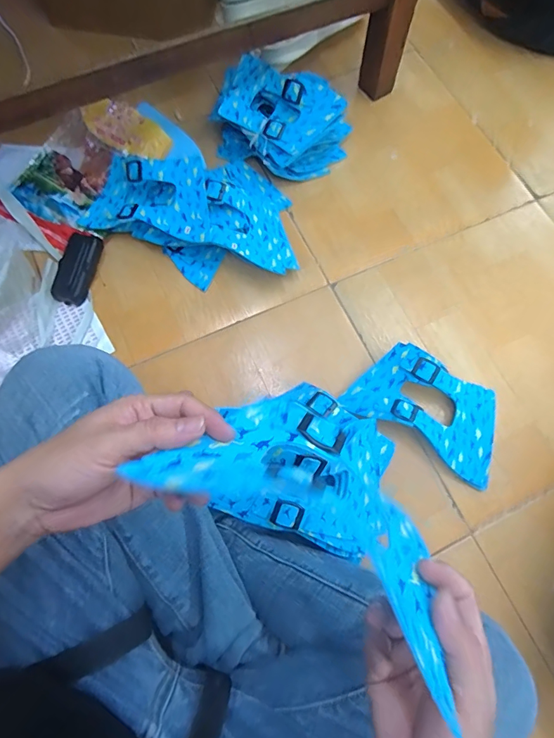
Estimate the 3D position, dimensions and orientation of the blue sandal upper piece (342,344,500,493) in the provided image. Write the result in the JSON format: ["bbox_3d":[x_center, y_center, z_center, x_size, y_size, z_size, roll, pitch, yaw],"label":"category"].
[{"bbox_3d":[0.210,0.050,0.583,0.220,0.053,0.138,31,73,8],"label":"blue sandal upper piece"}]

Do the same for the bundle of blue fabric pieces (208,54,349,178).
[{"bbox_3d":[-0.003,-0.408,0.703,0.229,0.113,0.144,21,72,5],"label":"bundle of blue fabric pieces"}]

